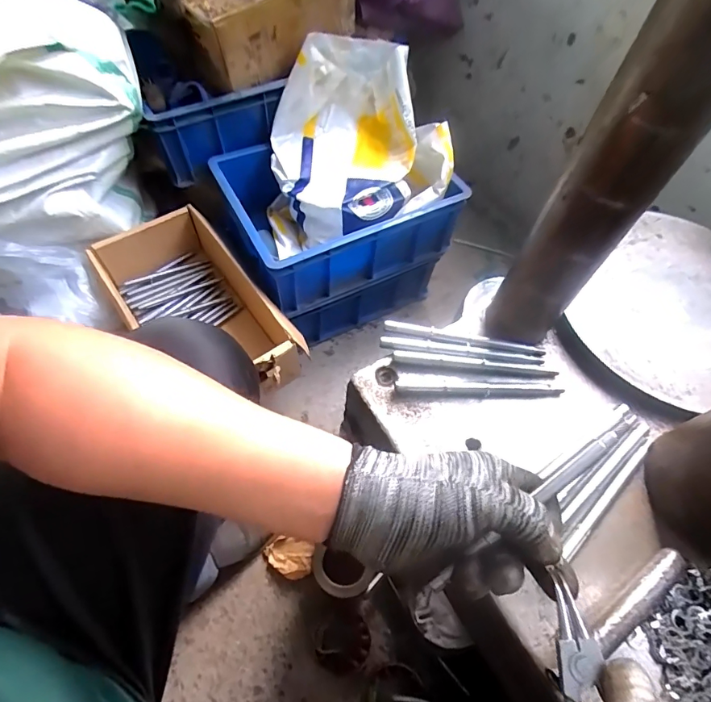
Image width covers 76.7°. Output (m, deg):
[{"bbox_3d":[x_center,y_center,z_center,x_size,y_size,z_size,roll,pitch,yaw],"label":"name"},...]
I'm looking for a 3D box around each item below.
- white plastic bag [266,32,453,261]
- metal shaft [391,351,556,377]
[{"bbox_3d":[-0.009,-0.340,0.811,0.323,0.243,0.276,-24,65,-17],"label":"white plastic bag"},{"bbox_3d":[0.118,0.013,0.442,0.159,0.009,0.011,6,60,-1],"label":"metal shaft"}]

